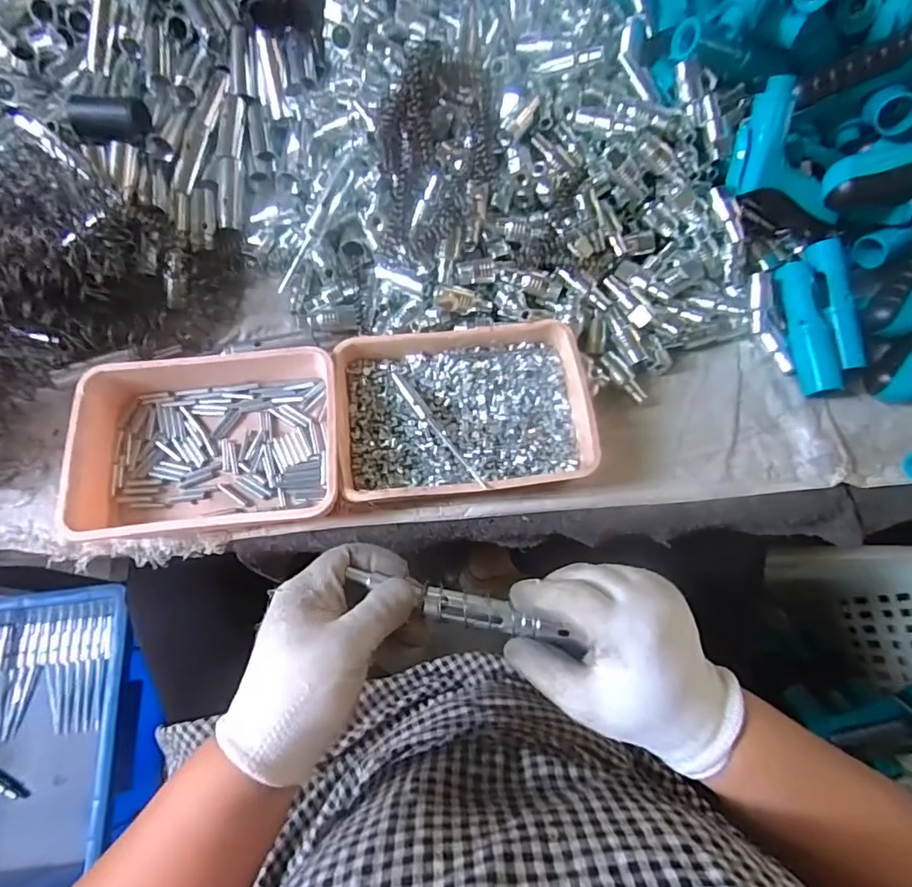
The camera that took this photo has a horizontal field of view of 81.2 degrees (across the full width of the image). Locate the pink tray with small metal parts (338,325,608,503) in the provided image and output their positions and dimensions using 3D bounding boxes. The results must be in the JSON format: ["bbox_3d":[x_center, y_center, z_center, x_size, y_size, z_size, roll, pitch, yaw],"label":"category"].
[{"bbox_3d":[0.006,-0.026,0.432,0.194,0.039,0.137,-5,71,-4],"label":"pink tray with small metal parts"}]

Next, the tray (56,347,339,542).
[{"bbox_3d":[-0.193,-0.009,0.421,0.201,0.041,0.153,-5,71,-4],"label":"tray"}]

